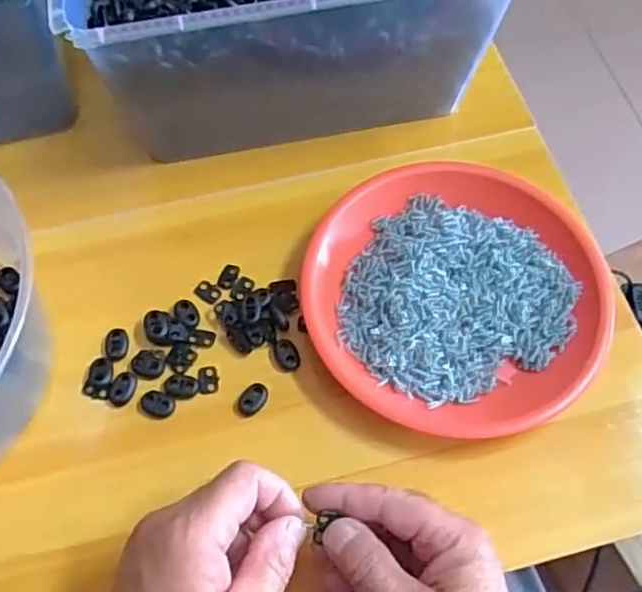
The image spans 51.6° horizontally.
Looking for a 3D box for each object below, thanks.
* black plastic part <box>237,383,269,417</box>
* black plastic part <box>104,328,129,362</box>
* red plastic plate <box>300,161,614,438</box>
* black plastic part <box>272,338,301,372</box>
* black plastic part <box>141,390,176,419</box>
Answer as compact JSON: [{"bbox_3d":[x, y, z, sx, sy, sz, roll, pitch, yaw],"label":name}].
[{"bbox_3d":[-0.043,0.066,0.422,0.015,0.005,0.022,25,65,12],"label":"black plastic part"},{"bbox_3d":[-0.135,0.031,0.437,0.015,0.004,0.023,-2,63,-1],"label":"black plastic part"},{"bbox_3d":[0.086,-0.002,0.444,0.187,0.028,0.192,0,63,0],"label":"red plastic plate"},{"bbox_3d":[-0.023,0.038,0.435,0.015,0.004,0.022,-19,64,-10],"label":"black plastic part"},{"bbox_3d":[-0.103,0.068,0.421,0.022,0.004,0.016,24,65,12],"label":"black plastic part"}]

